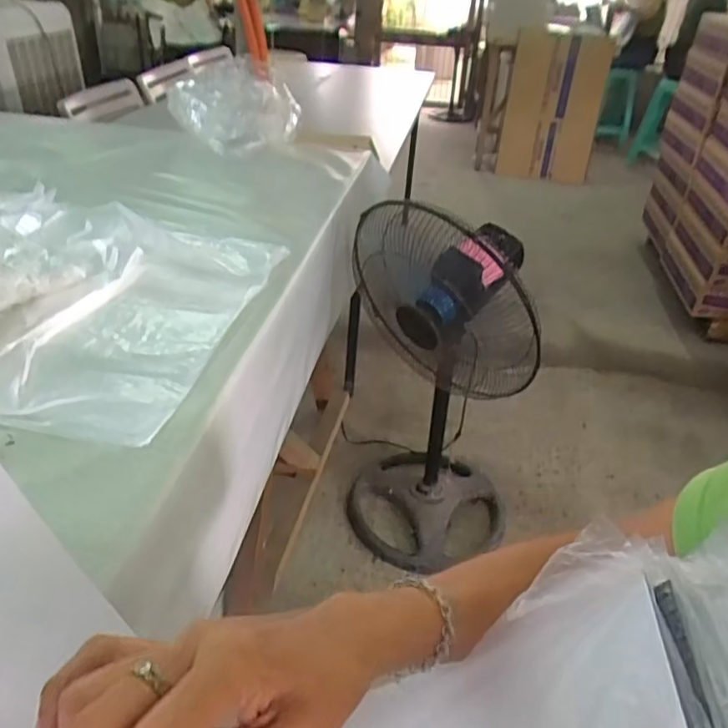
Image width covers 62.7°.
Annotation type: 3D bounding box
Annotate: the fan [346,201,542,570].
[{"bbox_3d":[0.166,0.035,1.276,0.368,0.835,0.350,17,36,19],"label":"fan"}]

